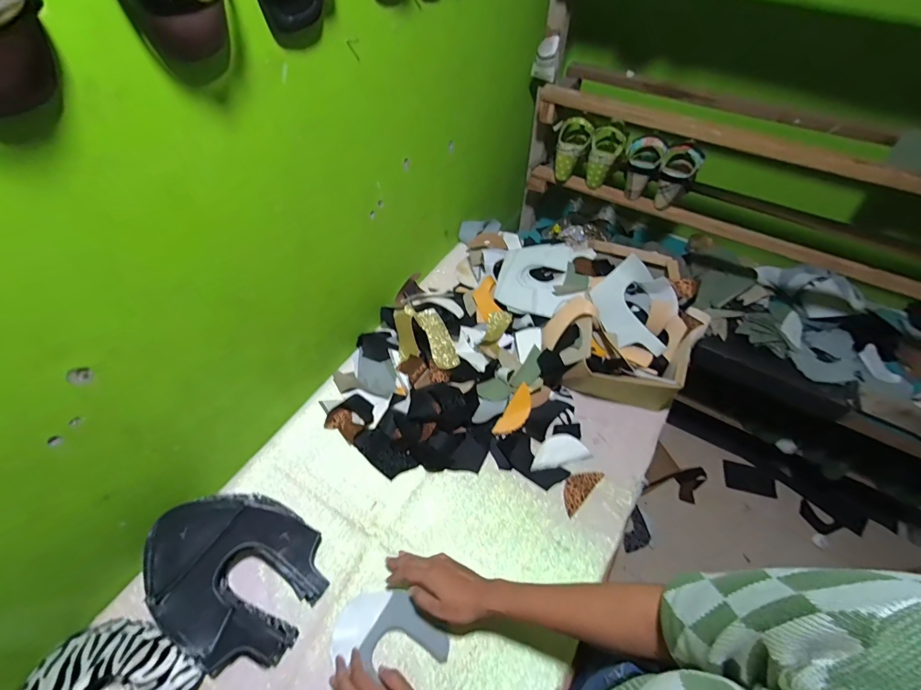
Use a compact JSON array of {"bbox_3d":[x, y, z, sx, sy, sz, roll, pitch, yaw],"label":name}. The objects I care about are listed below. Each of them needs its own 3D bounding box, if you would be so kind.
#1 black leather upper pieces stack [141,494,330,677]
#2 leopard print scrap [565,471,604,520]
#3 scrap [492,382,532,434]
[{"bbox_3d":[-0.321,0.316,0.560,0.233,0.101,0.201,20,55,14],"label":"black leather upper pieces stack"},{"bbox_3d":[0.205,0.245,0.687,0.097,0.004,0.042,-38,62,-26],"label":"leopard print scrap"},{"bbox_3d":[0.104,0.127,0.740,0.041,0.017,0.104,30,77,20],"label":"scrap"}]

